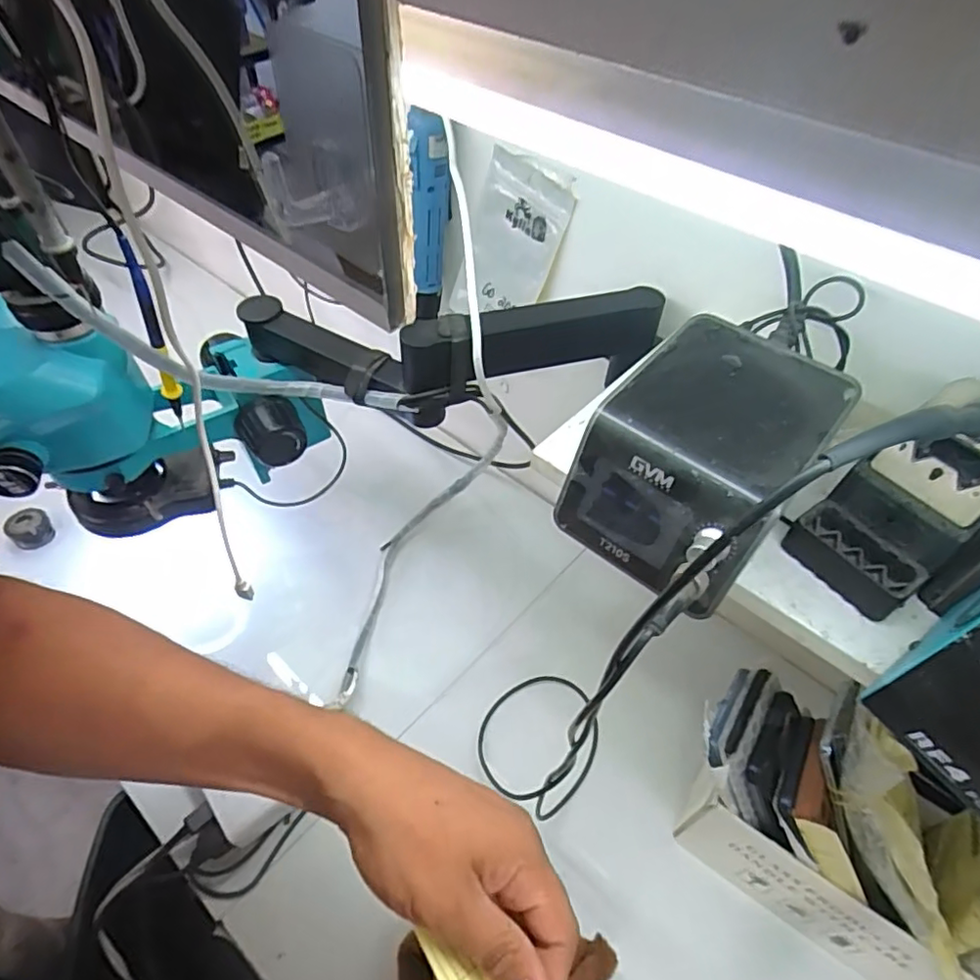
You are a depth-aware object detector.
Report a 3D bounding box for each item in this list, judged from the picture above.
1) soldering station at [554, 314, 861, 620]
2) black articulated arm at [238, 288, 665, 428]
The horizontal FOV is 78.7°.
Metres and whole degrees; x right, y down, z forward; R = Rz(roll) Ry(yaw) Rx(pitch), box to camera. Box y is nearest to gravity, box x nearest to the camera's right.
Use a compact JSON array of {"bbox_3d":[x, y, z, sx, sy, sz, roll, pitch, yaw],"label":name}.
[{"bbox_3d":[0.107,-0.017,0.297,0.088,0.074,0.115,35,55,24],"label":"soldering station"},{"bbox_3d":[-0.040,-0.104,0.443,0.319,0.077,0.091,8,48,2],"label":"black articulated arm"}]

